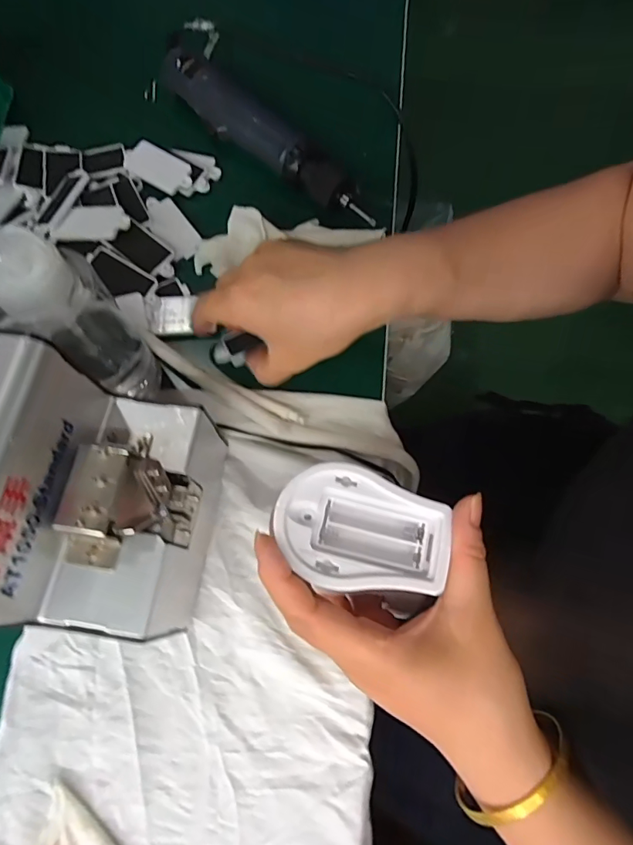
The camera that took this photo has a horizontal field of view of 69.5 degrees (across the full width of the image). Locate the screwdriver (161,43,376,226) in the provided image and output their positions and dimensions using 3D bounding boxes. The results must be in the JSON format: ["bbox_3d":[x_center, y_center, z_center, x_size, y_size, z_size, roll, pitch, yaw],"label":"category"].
[{"bbox_3d":[-0.051,-0.257,0.412,0.043,0.032,0.254,-42,75,-15],"label":"screwdriver"}]

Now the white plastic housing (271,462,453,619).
[{"bbox_3d":[0.023,0.057,0.238,0.086,0.020,0.060,18,73,7],"label":"white plastic housing"}]

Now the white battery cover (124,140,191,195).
[{"bbox_3d":[-0.147,-0.235,0.421,0.077,0.007,0.033,32,92,11],"label":"white battery cover"}]

